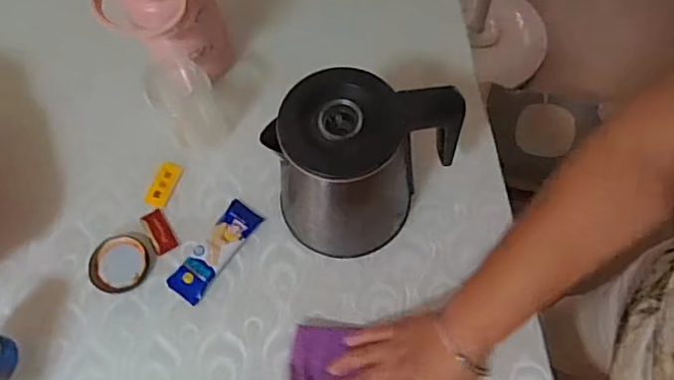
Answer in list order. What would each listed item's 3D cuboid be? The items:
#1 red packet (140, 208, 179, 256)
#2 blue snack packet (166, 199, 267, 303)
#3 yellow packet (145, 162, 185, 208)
[{"bbox_3d":[-0.203,0.047,0.637,0.025,0.006,0.053,-30,68,-11],"label":"red packet"},{"bbox_3d":[-0.134,0.066,0.619,0.039,0.015,0.119,33,71,15],"label":"blue snack packet"},{"bbox_3d":[-0.204,-0.006,0.661,0.026,0.005,0.054,21,68,11],"label":"yellow packet"}]

